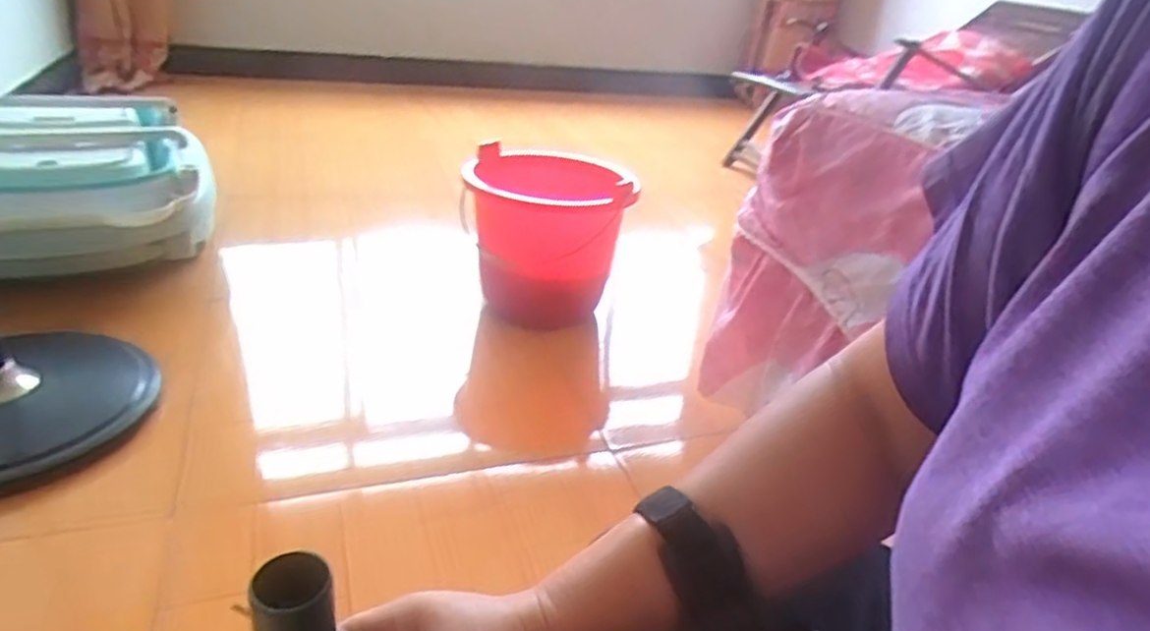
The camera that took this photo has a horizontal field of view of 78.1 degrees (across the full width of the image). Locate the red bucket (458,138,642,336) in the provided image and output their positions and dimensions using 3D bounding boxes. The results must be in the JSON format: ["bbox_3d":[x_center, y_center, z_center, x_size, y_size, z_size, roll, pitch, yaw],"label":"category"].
[{"bbox_3d":[-0.059,-0.161,1.431,0.318,0.257,0.318,-2,29,-14],"label":"red bucket"}]

